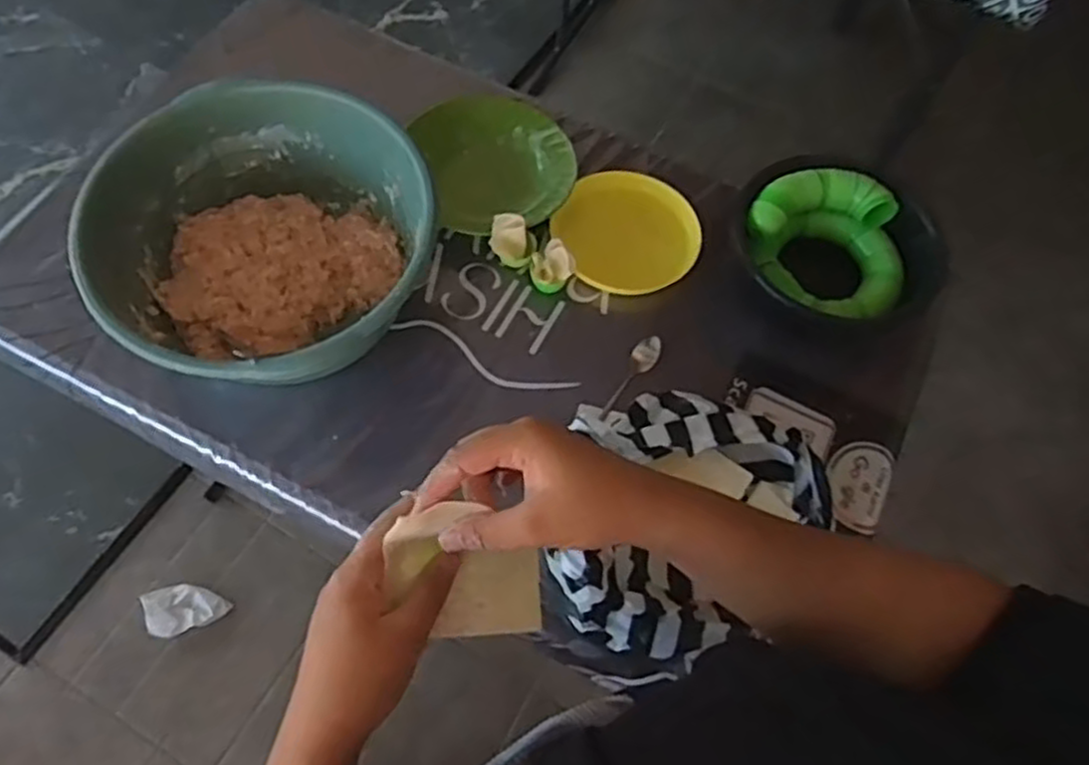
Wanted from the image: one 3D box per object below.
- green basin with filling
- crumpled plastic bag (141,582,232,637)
[{"bbox_3d":[-0.285,-0.134,0.796,0.340,0.140,0.315,2,62,-4],"label":"green basin with filling"},{"bbox_3d":[-0.649,0.402,1.376,0.140,0.020,0.094,-18,64,-12],"label":"crumpled plastic bag"}]

